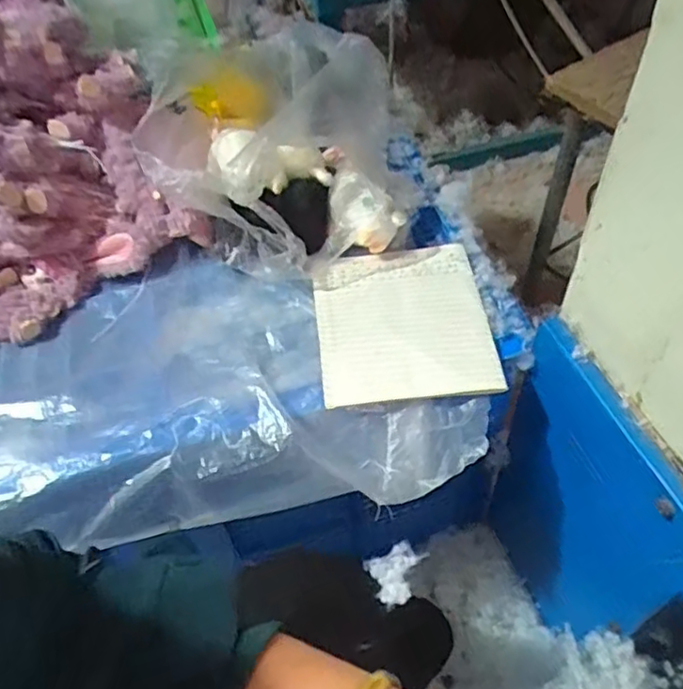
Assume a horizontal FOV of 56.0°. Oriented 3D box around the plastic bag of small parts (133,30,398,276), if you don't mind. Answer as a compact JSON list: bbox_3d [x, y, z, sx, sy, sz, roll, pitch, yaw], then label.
[{"bbox_3d":[-0.069,-0.261,0.778,0.273,0.159,0.397,-2,52,2],"label":"plastic bag of small parts"}]

